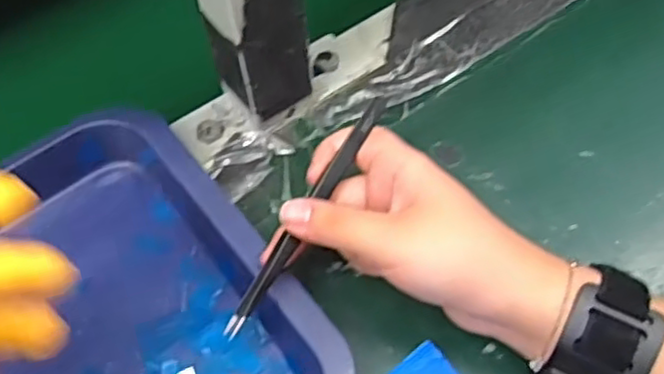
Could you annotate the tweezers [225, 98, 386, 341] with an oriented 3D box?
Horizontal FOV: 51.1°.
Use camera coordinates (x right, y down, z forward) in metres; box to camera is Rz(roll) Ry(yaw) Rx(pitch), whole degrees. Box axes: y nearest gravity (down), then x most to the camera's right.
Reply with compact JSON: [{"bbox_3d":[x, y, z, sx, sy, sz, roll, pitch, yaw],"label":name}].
[{"bbox_3d":[-0.010,0.011,0.317,0.008,0.004,0.132,27,72,20],"label":"tweezers"}]

